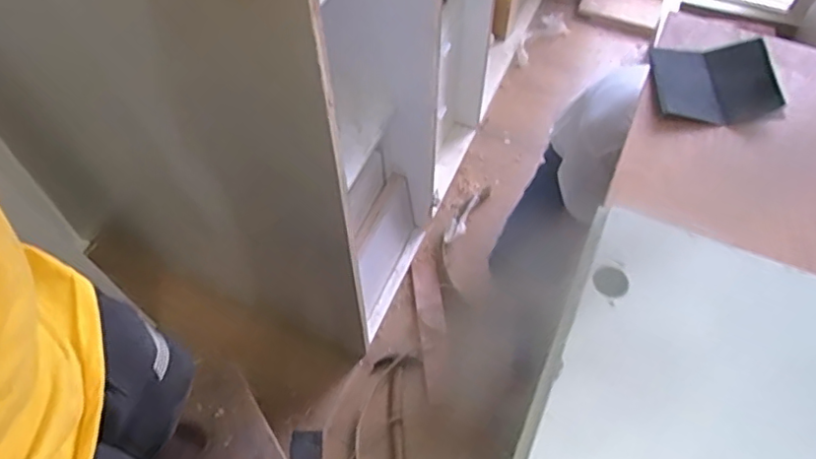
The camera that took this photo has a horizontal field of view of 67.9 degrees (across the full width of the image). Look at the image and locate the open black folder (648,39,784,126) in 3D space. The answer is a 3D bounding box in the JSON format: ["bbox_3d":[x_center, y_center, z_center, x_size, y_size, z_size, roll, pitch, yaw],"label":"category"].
[{"bbox_3d":[0.387,-0.192,0.777,0.143,0.030,0.134,3,57,3],"label":"open black folder"}]

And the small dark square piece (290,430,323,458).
[{"bbox_3d":[-0.231,0.501,1.371,0.071,0.011,0.084,0,62,2],"label":"small dark square piece"}]

